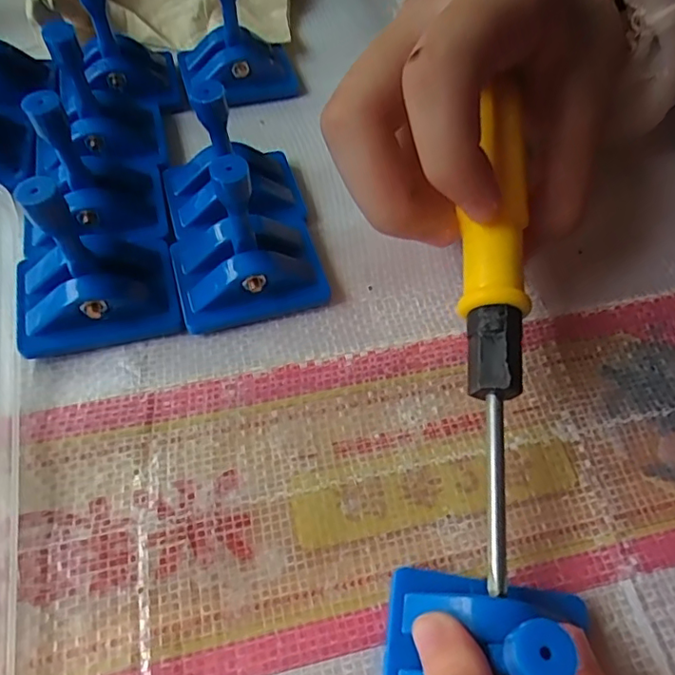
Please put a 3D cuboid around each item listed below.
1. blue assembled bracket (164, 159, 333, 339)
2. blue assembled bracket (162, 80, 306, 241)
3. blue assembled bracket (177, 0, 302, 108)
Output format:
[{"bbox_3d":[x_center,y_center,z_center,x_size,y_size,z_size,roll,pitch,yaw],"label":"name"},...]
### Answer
[{"bbox_3d":[-0.026,-0.031,0.159,0.044,0.045,0.033,-13,59,-13],"label":"blue assembled bracket"},{"bbox_3d":[-0.034,-0.060,0.174,0.044,0.041,0.034,-10,59,-11],"label":"blue assembled bracket"},{"bbox_3d":[-0.040,-0.120,0.215,0.044,0.040,0.034,-12,59,-12],"label":"blue assembled bracket"}]

